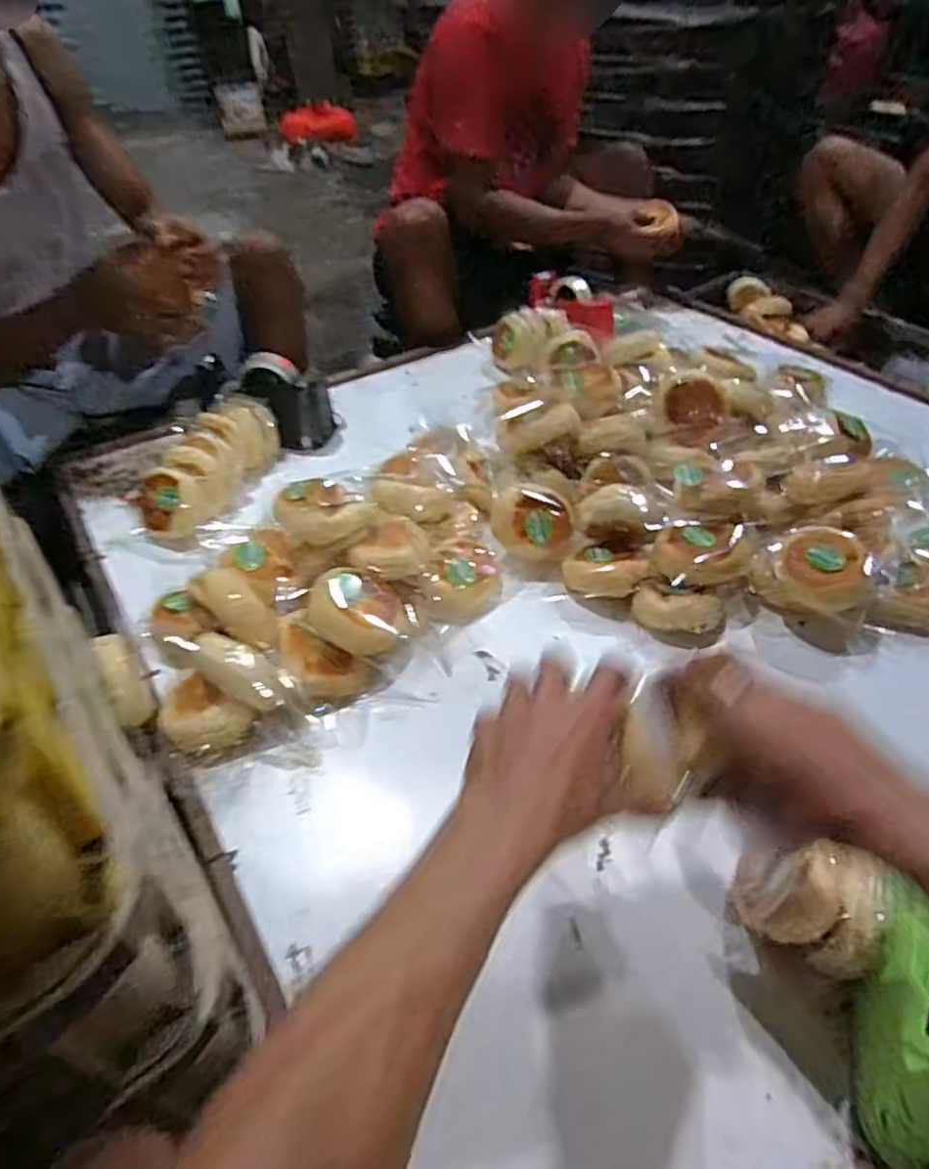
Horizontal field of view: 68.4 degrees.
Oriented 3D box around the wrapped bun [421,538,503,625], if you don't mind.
[{"bbox_3d":[-0.001,-0.007,0.789,0.088,0.050,0.105,0,44,1],"label":"wrapped bun"}]

